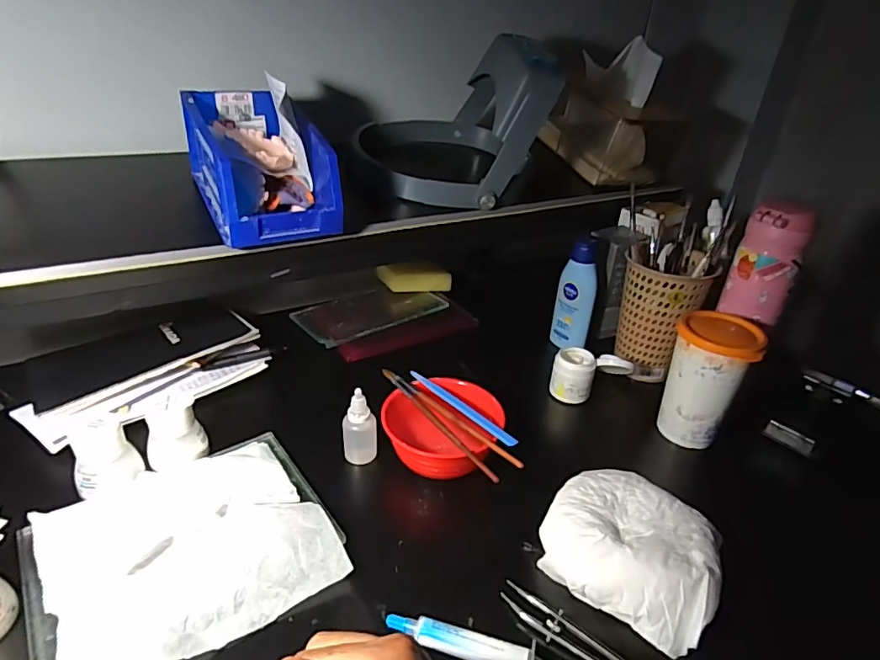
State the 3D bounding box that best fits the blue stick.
[{"bbox_3d":[0.018,0.071,0.486,0.013,0.006,0.135,-21,39,-36],"label":"blue stick"}]

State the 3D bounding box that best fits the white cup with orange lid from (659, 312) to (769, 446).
[{"bbox_3d":[0.266,0.048,0.525,0.072,0.124,0.079,19,34,24],"label":"white cup with orange lid"}]

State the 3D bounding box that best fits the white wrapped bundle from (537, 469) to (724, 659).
[{"bbox_3d":[0.148,0.165,0.403,0.127,0.044,0.116,21,34,26],"label":"white wrapped bundle"}]

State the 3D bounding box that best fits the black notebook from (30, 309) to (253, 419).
[{"bbox_3d":[-0.323,0.022,0.568,0.208,0.009,0.118,-24,35,-30],"label":"black notebook"}]

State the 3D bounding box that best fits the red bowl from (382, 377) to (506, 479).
[{"bbox_3d":[-0.001,0.096,0.493,0.108,0.057,0.099,3,31,-2],"label":"red bowl"}]

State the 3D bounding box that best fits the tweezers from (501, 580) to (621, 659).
[{"bbox_3d":[0.102,0.214,0.343,0.138,0.015,0.016,24,36,29],"label":"tweezers"}]

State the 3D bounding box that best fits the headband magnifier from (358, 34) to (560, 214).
[{"bbox_3d":[0.016,-0.251,0.616,0.216,0.167,0.162,5,30,2],"label":"headband magnifier"}]

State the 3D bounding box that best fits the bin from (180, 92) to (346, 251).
[{"bbox_3d":[-0.169,-0.157,0.489,0.099,0.103,0.152,-15,35,-29],"label":"bin"}]

